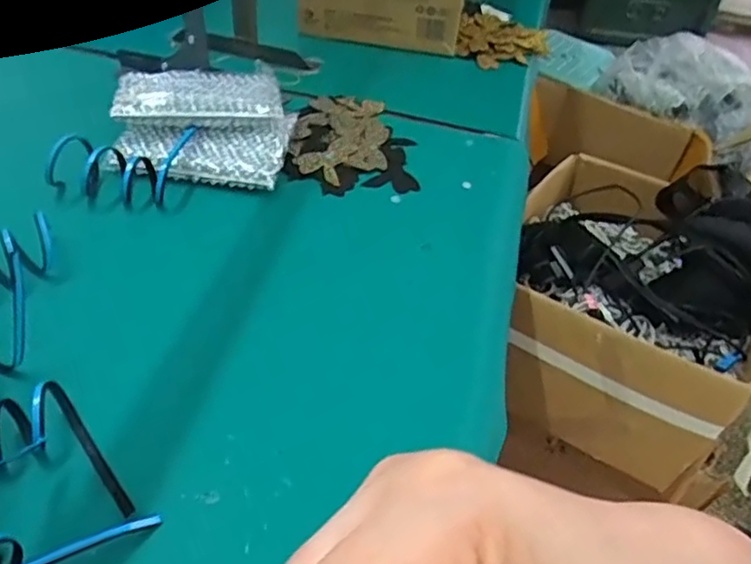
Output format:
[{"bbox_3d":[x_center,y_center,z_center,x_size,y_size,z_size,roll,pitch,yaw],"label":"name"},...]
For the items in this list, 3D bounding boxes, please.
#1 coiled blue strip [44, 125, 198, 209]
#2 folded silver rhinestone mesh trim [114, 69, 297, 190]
[{"bbox_3d":[-0.308,-0.144,0.804,0.165,0.059,0.086,-4,48,-10],"label":"coiled blue strip"},{"bbox_3d":[-0.222,-0.213,0.864,0.215,0.060,0.208,-2,47,-8],"label":"folded silver rhinestone mesh trim"}]

